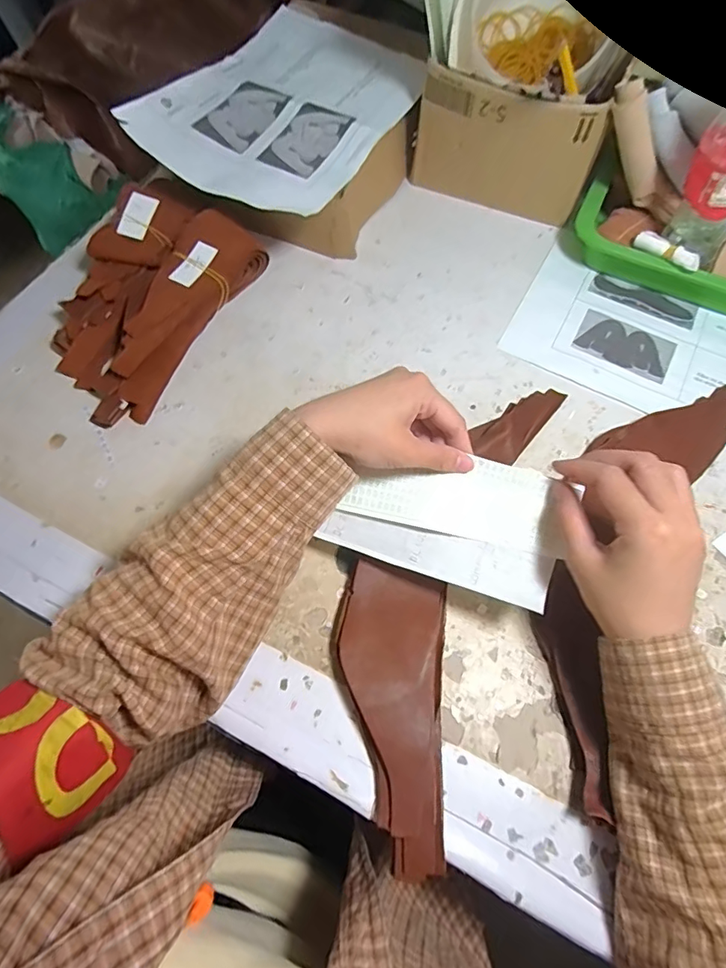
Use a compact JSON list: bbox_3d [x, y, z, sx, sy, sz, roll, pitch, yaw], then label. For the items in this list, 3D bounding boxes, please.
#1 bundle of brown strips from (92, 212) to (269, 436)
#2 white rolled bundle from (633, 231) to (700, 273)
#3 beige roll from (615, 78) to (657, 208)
[{"bbox_3d":[-0.176,-0.152,0.444,0.065,0.048,0.217,26,67,9],"label":"bundle of brown strips"},{"bbox_3d":[0.288,-0.222,0.465,0.062,0.017,0.016,38,70,15],"label":"white rolled bundle"},{"bbox_3d":[0.256,-0.315,0.459,0.024,0.110,0.019,9,59,43],"label":"beige roll"}]

